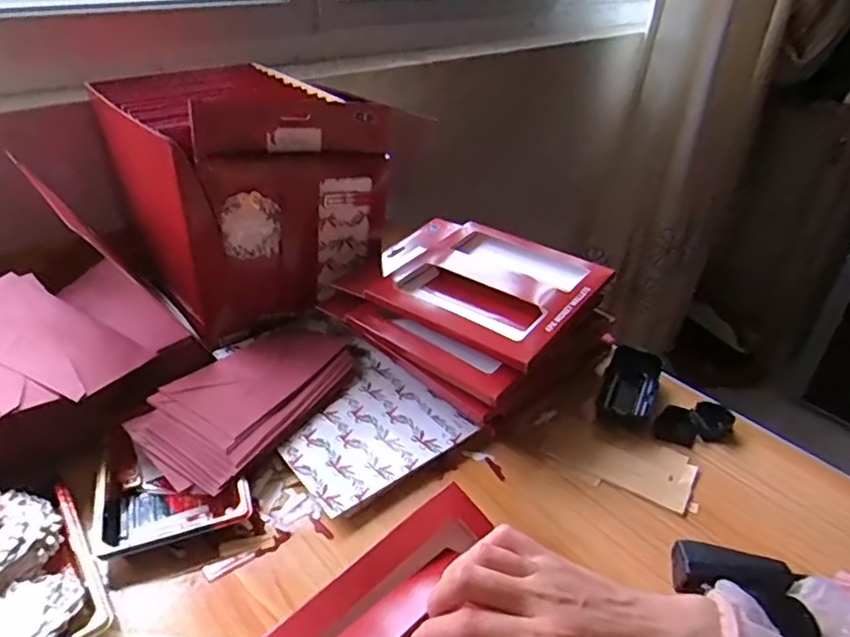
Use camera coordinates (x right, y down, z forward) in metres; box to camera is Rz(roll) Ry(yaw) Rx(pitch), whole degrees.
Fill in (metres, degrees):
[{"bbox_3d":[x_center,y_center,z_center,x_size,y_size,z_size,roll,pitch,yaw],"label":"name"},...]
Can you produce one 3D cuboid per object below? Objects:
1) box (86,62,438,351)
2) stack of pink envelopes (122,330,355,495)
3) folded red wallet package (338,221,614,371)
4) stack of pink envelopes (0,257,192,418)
[{"bbox_3d":[-0.209,-0.145,0.680,0.217,0.236,0.261,-24,43,-32],"label":"box"},{"bbox_3d":[-0.163,0.068,0.571,0.113,0.046,0.232,19,38,23],"label":"stack of pink envelopes"},{"bbox_3d":[0.050,-0.038,0.623,0.240,0.032,0.191,25,41,30],"label":"folded red wallet package"},{"bbox_3d":[-0.350,0.018,0.549,0.193,0.052,0.199,29,43,33],"label":"stack of pink envelopes"}]

